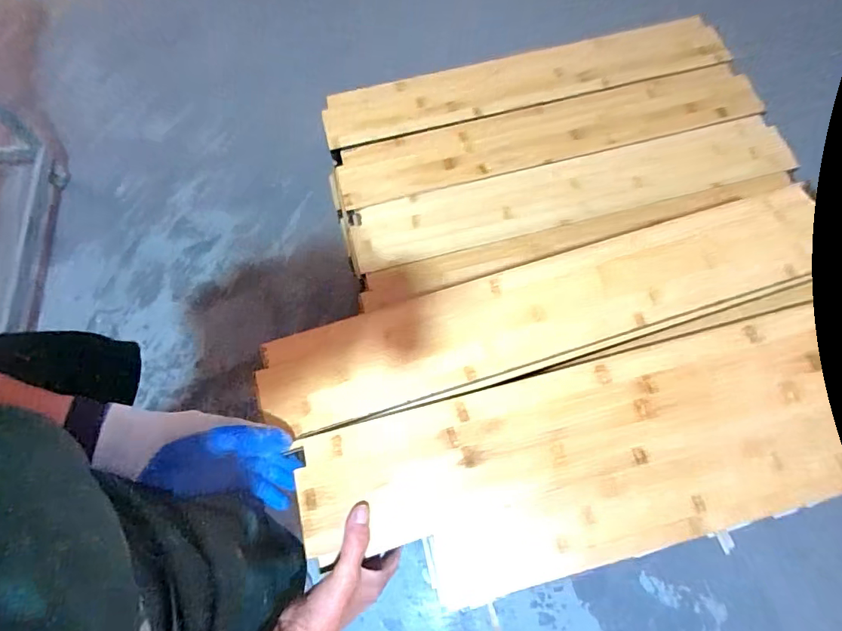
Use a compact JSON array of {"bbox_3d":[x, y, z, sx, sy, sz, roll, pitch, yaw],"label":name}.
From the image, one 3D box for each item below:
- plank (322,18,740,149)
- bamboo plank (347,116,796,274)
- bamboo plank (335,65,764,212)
[{"bbox_3d":[0.186,-0.417,0.808,0.705,0.010,0.120,-15,71,-5],"label":"plank"},{"bbox_3d":[0.247,-0.197,0.738,0.705,0.014,0.124,-13,71,-5],"label":"bamboo plank"},{"bbox_3d":[0.221,-0.319,0.804,0.732,0.016,0.126,-14,71,-5],"label":"bamboo plank"}]

